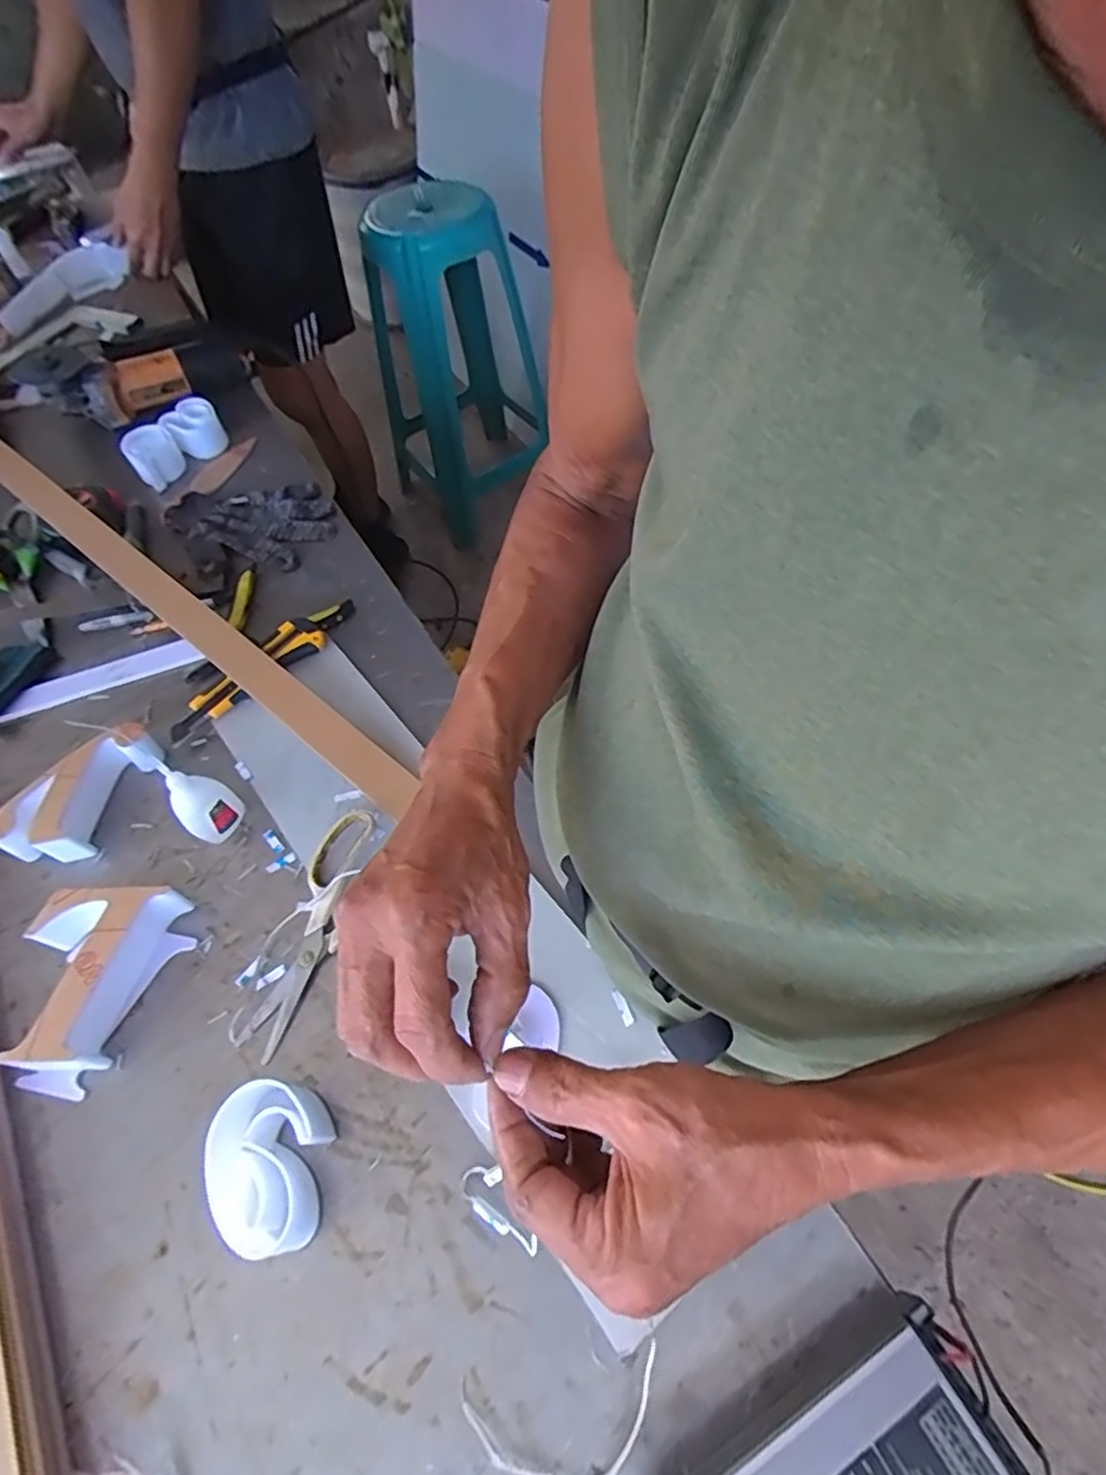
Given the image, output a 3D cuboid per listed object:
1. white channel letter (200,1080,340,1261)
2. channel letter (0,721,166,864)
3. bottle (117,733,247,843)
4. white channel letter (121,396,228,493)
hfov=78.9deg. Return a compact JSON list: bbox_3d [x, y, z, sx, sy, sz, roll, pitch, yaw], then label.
[{"bbox_3d":[-0.180,0.269,0.426,0.068,0.046,0.086,6,59,7],"label":"white channel letter"},{"bbox_3d":[-0.407,0.050,0.586,0.061,0.046,0.137,22,62,17],"label":"channel letter"},{"bbox_3d":[-0.290,0.042,0.537,0.035,0.119,0.043,35,66,22],"label":"bottle"},{"bbox_3d":[-0.478,-0.376,0.856,0.052,0.043,0.128,36,66,22],"label":"white channel letter"}]

